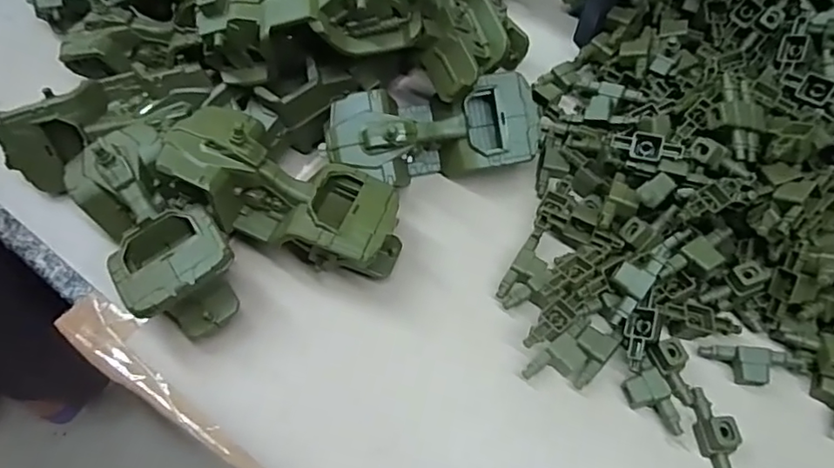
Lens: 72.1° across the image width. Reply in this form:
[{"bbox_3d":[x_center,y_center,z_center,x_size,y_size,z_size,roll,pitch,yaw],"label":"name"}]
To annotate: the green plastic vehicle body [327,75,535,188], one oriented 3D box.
[{"bbox_3d":[0.016,-0.087,0.489,0.184,0.060,0.084,-12,60,-8],"label":"green plastic vehicle body"}]

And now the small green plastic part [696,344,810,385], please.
[{"bbox_3d":[0.246,0.097,0.414,0.072,0.016,0.026,7,59,4],"label":"small green plastic part"}]

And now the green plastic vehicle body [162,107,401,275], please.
[{"bbox_3d":[-0.096,-0.032,0.432,0.192,0.071,0.083,27,61,-6],"label":"green plastic vehicle body"}]

